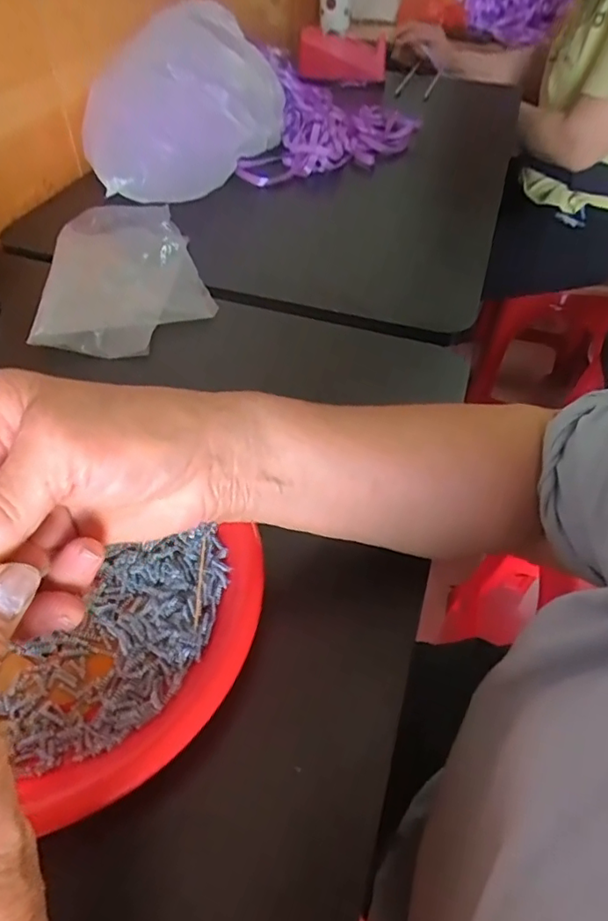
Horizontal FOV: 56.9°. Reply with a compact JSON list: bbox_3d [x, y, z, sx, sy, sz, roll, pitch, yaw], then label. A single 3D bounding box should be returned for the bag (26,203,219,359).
[{"bbox_3d":[-0.165,-0.178,0.525,0.142,0.023,0.222,-5,49,-7],"label":"bag"}]

